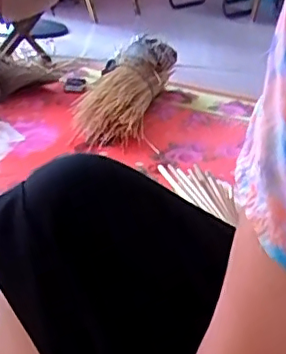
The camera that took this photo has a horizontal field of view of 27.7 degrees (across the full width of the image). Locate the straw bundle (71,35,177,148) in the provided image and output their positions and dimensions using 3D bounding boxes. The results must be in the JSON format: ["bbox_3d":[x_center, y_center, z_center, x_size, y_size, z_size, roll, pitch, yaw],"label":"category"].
[{"bbox_3d":[-0.048,-0.304,1.908,0.209,0.184,0.723,9,27,9],"label":"straw bundle"}]

